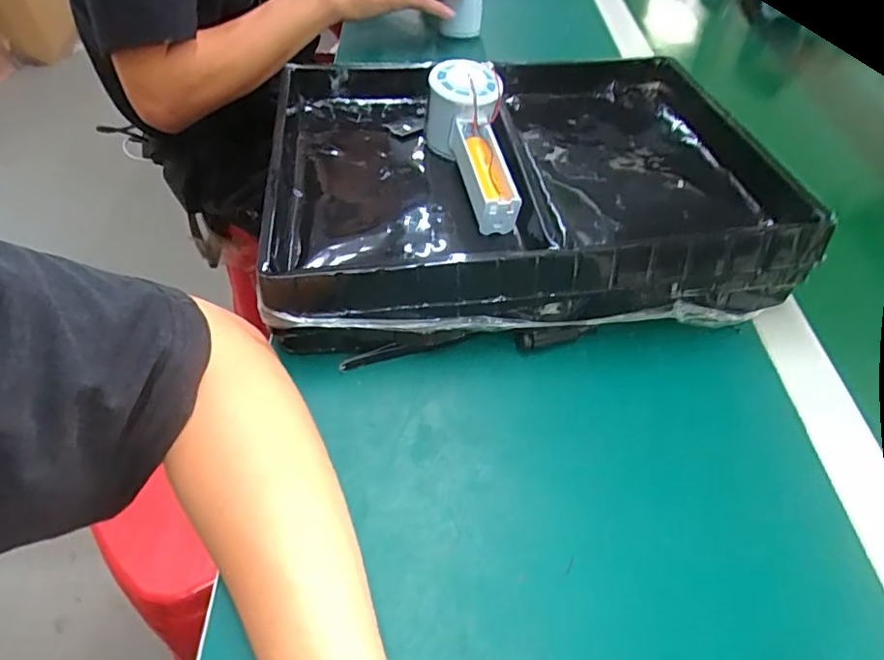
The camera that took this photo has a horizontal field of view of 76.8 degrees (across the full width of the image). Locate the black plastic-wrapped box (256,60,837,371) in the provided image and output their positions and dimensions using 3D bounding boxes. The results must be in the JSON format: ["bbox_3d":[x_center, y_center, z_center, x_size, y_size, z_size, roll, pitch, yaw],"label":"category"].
[{"bbox_3d":[0.061,-0.120,0.457,0.380,0.081,0.292,-5,50,-5],"label":"black plastic-wrapped box"}]

